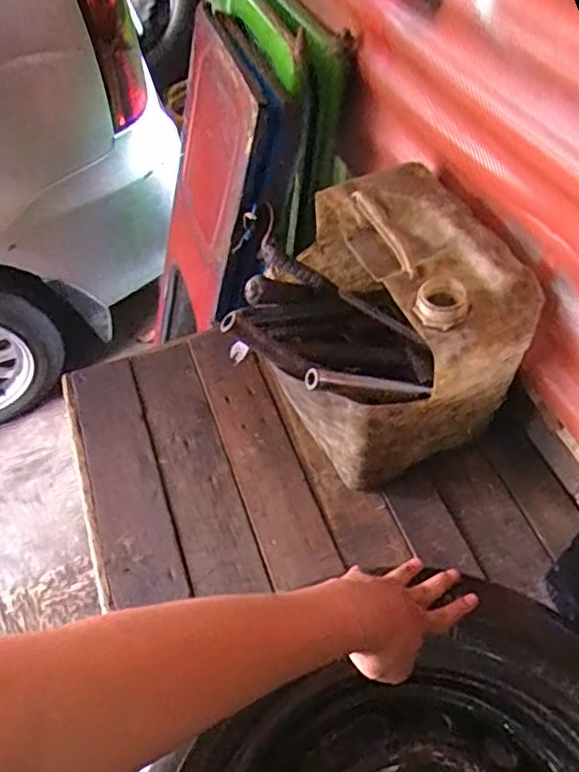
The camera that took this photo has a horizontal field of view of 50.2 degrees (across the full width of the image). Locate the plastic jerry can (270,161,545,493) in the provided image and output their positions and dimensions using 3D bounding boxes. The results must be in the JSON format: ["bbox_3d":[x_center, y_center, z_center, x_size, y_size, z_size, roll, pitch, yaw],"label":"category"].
[{"bbox_3d":[0.113,-0.079,0.807,0.254,0.280,0.294,-22,57,-18],"label":"plastic jerry can"}]

